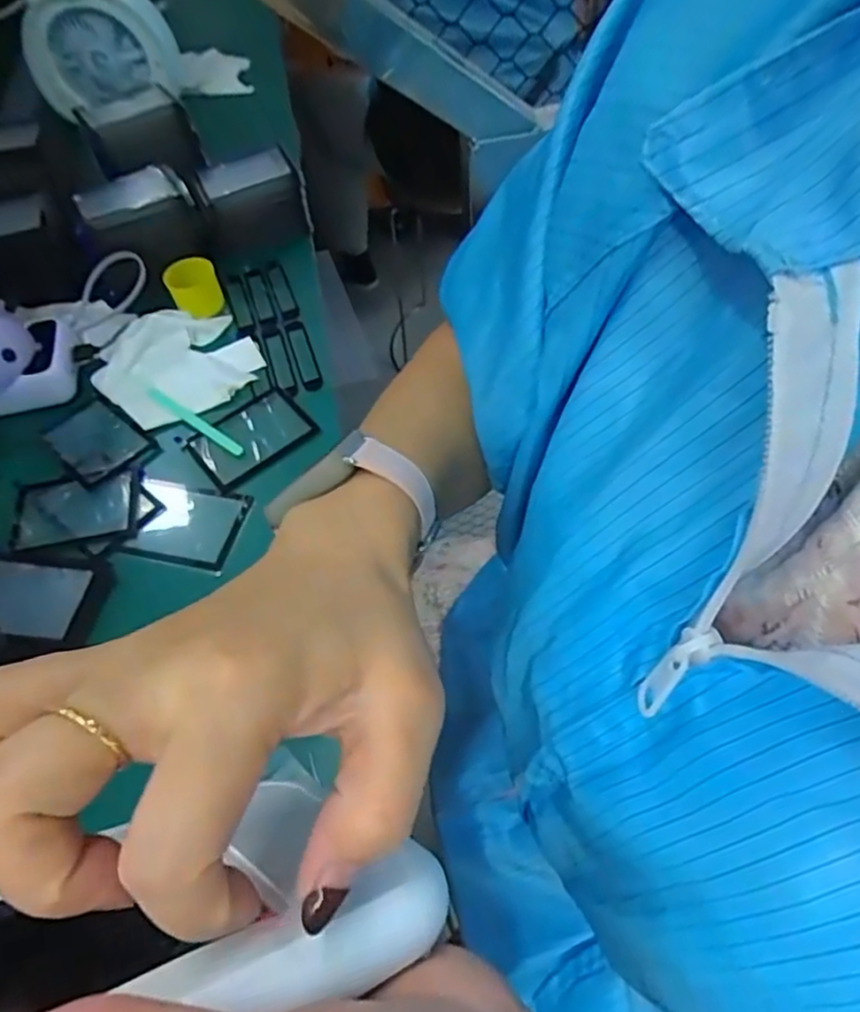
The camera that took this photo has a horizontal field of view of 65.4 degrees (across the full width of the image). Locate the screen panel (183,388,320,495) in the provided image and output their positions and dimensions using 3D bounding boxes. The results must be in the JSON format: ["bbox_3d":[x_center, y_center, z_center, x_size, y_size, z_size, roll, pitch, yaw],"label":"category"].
[{"bbox_3d":[-0.129,-0.050,0.484,0.082,0.007,0.058,-34,61,-19],"label":"screen panel"}]

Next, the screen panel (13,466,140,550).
[{"bbox_3d":[-0.239,0.002,0.454,0.079,0.006,0.056,-10,56,-4],"label":"screen panel"}]

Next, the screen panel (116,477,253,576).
[{"bbox_3d":[-0.163,0.012,0.447,0.074,0.004,0.056,11,64,6],"label":"screen panel"}]

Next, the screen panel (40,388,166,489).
[{"bbox_3d":[-0.242,-0.047,0.489,0.083,0.008,0.055,37,65,24],"label":"screen panel"}]

